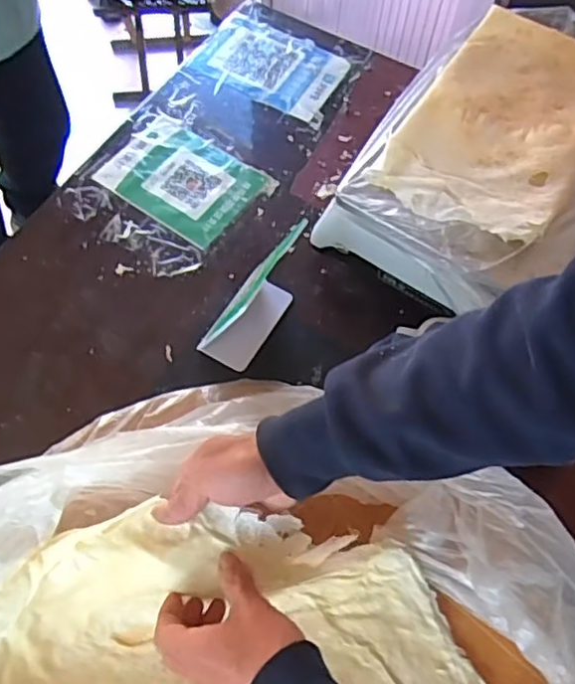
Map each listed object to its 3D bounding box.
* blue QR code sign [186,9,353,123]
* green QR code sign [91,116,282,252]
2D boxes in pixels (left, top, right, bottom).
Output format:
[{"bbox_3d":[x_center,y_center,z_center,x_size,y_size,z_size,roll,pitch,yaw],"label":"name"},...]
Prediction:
[{"bbox_3d":[-0.023,-0.382,0.889,0.189,0.010,0.133,28,71,10],"label":"blue QR code sign"},{"bbox_3d":[-0.127,-0.200,0.791,0.179,0.005,0.130,33,69,12],"label":"green QR code sign"}]

